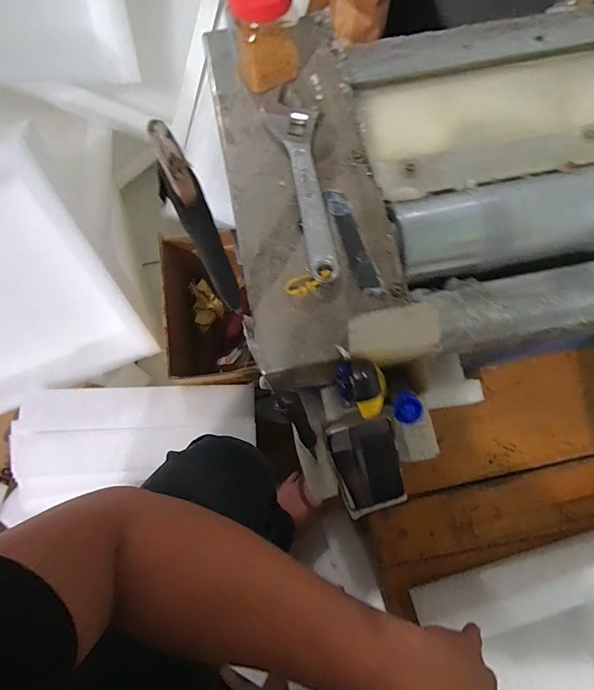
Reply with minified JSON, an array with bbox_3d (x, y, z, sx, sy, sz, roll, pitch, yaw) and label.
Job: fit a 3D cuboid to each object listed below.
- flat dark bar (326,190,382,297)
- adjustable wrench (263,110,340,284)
[{"bbox_3d":[0.047,-0.087,0.334,0.019,0.004,0.100,-18,77,-4],"label":"flat dark bar"},{"bbox_3d":[0.006,-0.129,0.341,0.040,0.013,0.163,-9,76,-2],"label":"adjustable wrench"}]

